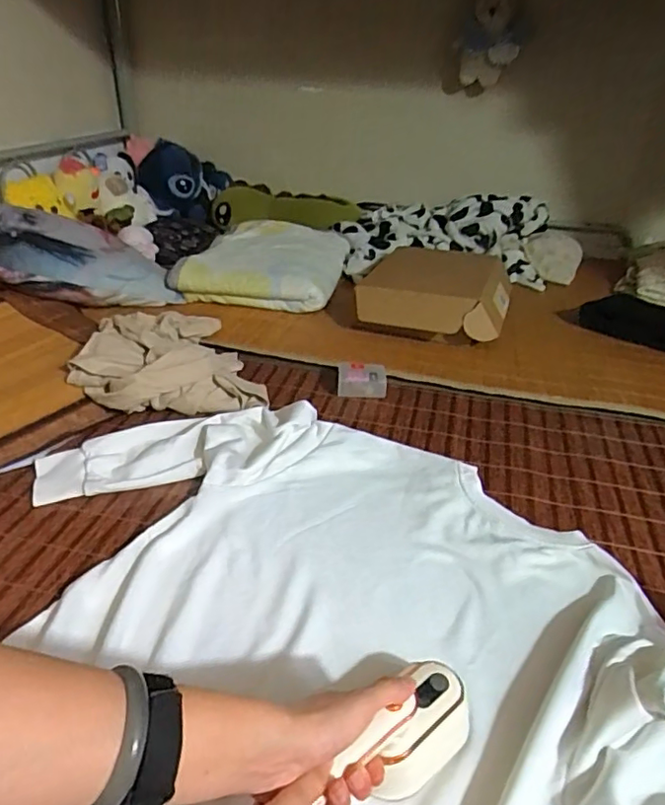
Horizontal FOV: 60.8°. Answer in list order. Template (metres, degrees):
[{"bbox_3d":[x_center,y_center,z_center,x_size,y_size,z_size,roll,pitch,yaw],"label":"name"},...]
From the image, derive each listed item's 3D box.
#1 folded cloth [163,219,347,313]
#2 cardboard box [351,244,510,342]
[{"bbox_3d":[-0.155,-0.341,1.377,0.349,0.085,0.397,6,32,6],"label":"folded cloth"},{"bbox_3d":[0.229,-0.251,1.225,0.293,0.078,0.344,12,33,15],"label":"cardboard box"}]

